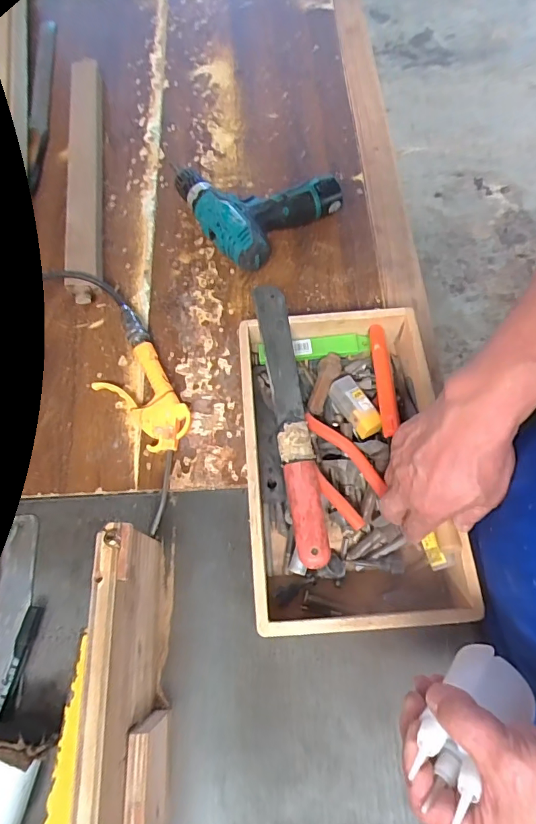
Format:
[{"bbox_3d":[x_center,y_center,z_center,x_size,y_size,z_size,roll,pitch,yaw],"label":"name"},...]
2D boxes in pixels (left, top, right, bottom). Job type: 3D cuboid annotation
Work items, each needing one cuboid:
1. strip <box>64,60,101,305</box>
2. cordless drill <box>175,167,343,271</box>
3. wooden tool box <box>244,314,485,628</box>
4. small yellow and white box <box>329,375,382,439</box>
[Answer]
[{"bbox_3d":[-0.279,-0.384,0.695,0.047,0.044,0.513,-9,66,-3],"label":"strip"},{"bbox_3d":[-0.024,-0.303,0.651,0.184,0.053,0.183,-42,72,-16],"label":"cordless drill"},{"bbox_3d":[0.080,0.048,0.479,0.199,0.064,0.317,-4,66,-1],"label":"wooden tool box"},{"bbox_3d":[0.096,-0.005,0.500,0.027,0.023,0.070,-29,70,-12],"label":"small yellow and white box"}]

